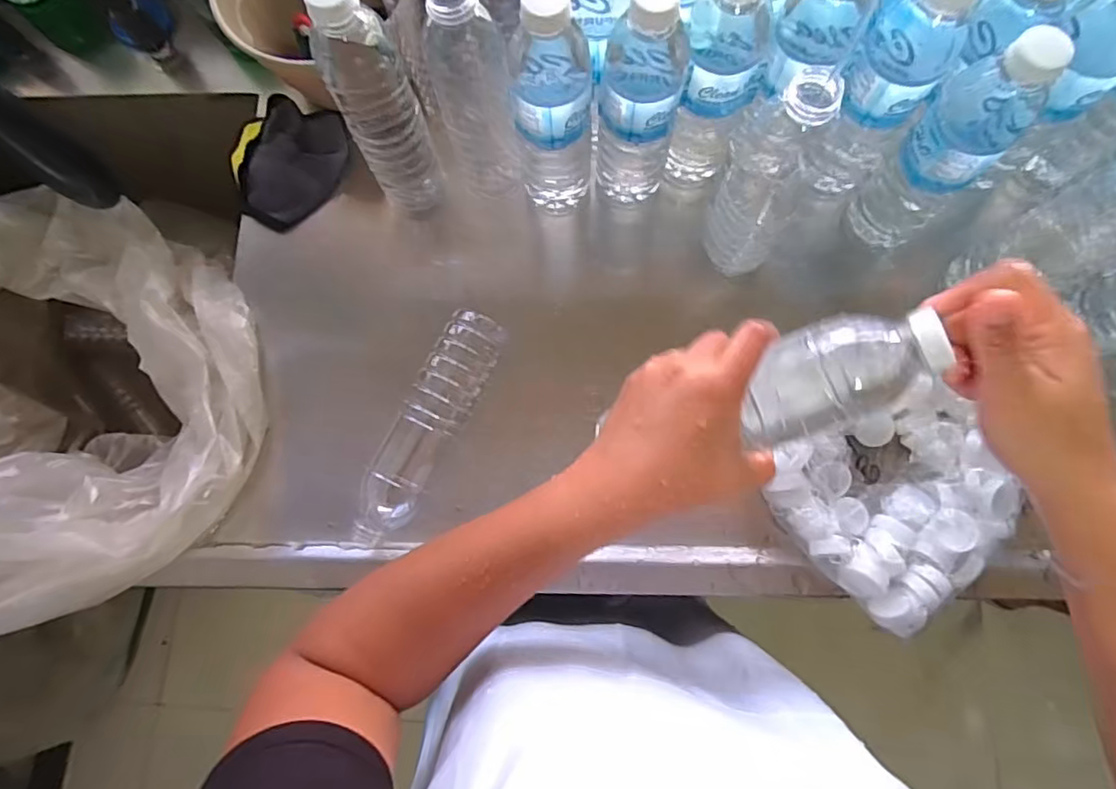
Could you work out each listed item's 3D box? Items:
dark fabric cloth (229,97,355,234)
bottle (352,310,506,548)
[{"bbox_3d":[-0.265,-0.229,0.563,0.110,0.041,0.127,28,79,8],"label":"dark fabric cloth"},{"bbox_3d":[-0.111,0.027,0.485,0.048,0.048,0.203,27,79,8],"label":"bottle"}]

